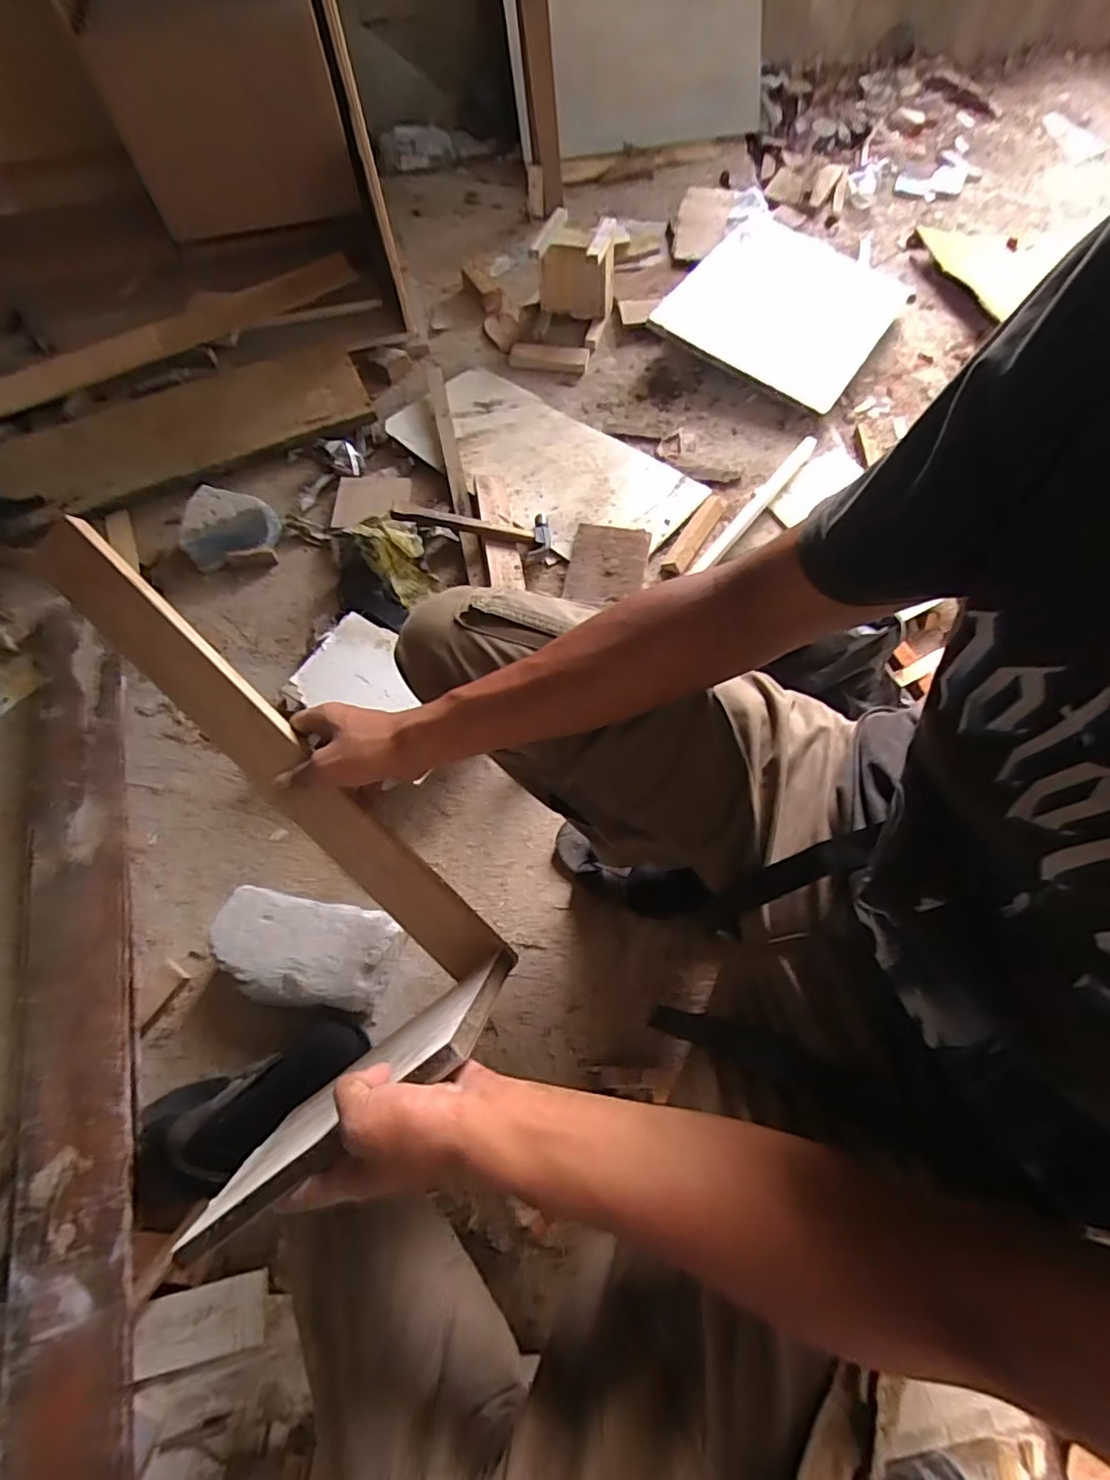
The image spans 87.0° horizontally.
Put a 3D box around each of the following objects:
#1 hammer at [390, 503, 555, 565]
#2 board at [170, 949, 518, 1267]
[{"bbox_3d":[-0.126,-0.341,0.932,0.252,0.032,0.088,6,67,-16],"label":"hammer"},{"bbox_3d":[-0.141,0.256,0.429,0.254,0.151,0.021,-40,87,2],"label":"board"}]

